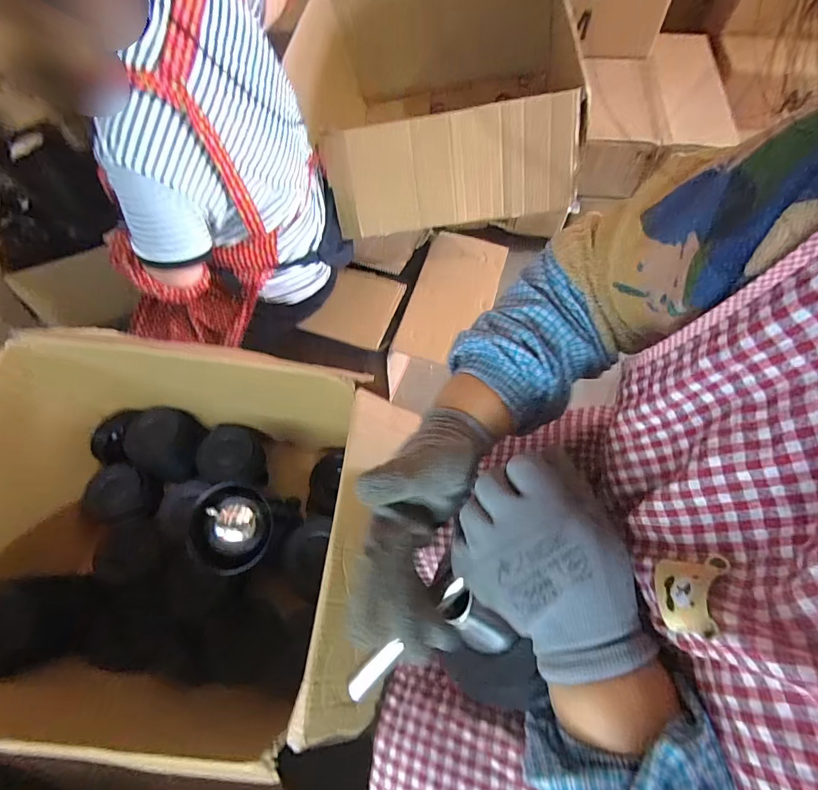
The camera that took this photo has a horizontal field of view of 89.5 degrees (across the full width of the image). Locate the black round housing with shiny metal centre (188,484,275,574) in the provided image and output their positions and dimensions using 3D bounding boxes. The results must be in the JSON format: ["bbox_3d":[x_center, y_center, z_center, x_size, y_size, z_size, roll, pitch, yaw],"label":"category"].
[{"bbox_3d":[-0.265,0.201,0.622,0.110,0.069,0.116,-18,64,-7],"label":"black round housing with shiny metal centre"}]

